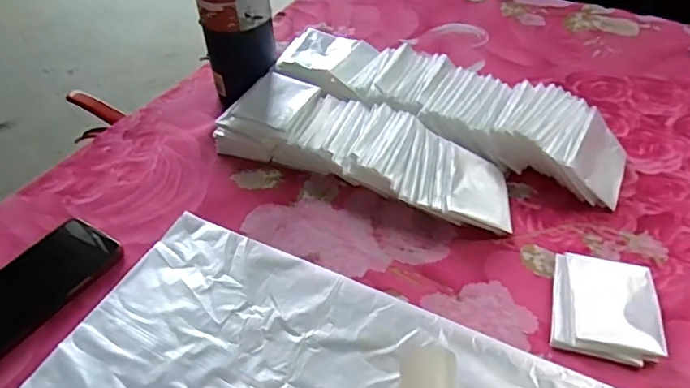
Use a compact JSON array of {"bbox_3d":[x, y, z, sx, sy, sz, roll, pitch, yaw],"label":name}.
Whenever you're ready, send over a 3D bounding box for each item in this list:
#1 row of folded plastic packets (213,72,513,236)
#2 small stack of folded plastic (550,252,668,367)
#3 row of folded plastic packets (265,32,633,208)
[{"bbox_3d":[0.016,-0.047,0.555,0.306,0.052,0.101,17,49,21],"label":"row of folded plastic packets"},{"bbox_3d":[0.202,0.085,0.435,0.076,0.013,0.085,10,46,15],"label":"small stack of folded plastic"},{"bbox_3d":[0.098,-0.097,0.601,0.389,0.057,0.104,19,50,23],"label":"row of folded plastic packets"}]

